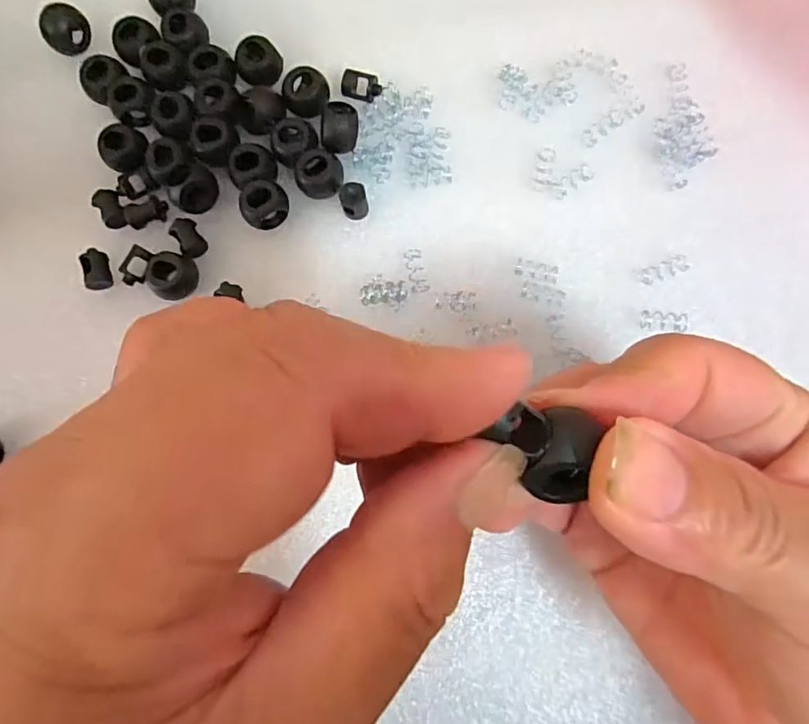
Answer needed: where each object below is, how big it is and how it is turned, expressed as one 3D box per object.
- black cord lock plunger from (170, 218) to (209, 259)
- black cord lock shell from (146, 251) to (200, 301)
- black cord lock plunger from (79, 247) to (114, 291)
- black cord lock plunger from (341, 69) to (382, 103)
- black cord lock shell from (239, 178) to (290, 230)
[{"bbox_3d":[-0.081,-0.047,0.206,0.009,0.008,0.015,-31,82,-1],"label":"black cord lock plunger"},{"bbox_3d":[-0.085,-0.032,0.200,0.012,0.013,0.016,8,83,4],"label":"black cord lock shell"},{"bbox_3d":[-0.116,-0.035,0.206,0.008,0.006,0.016,-12,82,2],"label":"black cord lock plunger"},{"bbox_3d":[-0.016,-0.107,0.210,0.015,0.005,0.010,12,83,5],"label":"black cord lock plunger"},{"bbox_3d":[-0.053,-0.059,0.205,0.016,0.012,0.017,0,83,3],"label":"black cord lock shell"}]

